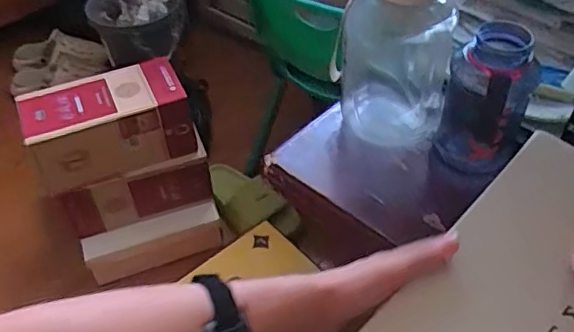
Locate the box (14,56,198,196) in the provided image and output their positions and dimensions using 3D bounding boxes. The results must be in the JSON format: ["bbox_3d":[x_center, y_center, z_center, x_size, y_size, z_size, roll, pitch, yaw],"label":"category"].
[{"bbox_3d":[-0.328,-0.080,1.051,0.282,0.143,0.138,-16,48,-13],"label":"box"}]

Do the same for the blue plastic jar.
[{"bbox_3d":[0.216,-0.065,0.624,0.085,0.165,0.085,-1,47,1],"label":"blue plastic jar"}]

